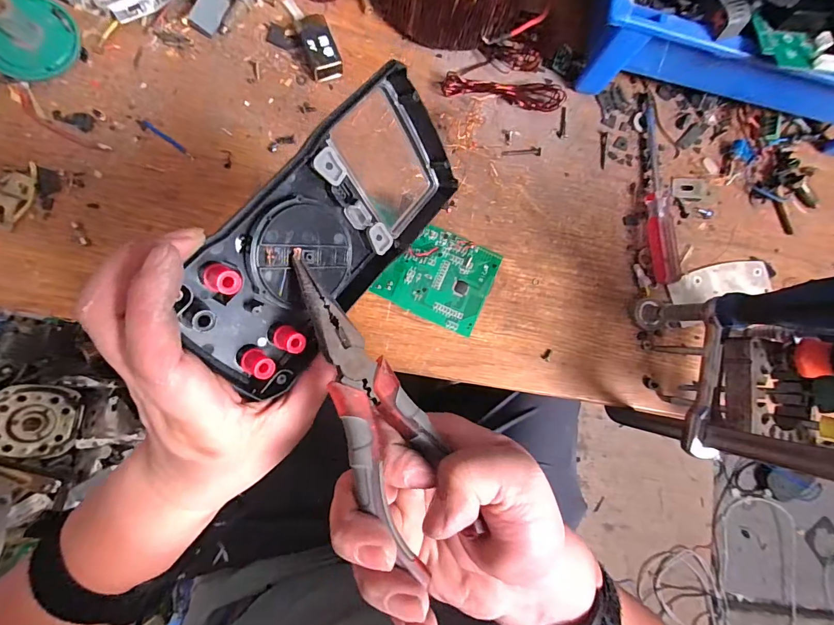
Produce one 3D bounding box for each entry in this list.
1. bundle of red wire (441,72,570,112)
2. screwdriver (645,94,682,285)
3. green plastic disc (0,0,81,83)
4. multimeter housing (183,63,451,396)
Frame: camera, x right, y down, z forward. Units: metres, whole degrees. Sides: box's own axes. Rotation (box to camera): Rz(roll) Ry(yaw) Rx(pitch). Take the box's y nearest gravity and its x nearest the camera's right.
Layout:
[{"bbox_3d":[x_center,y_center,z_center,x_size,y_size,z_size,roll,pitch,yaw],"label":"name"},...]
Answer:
[{"bbox_3d":[0.076,-0.192,0.356,0.105,0.012,0.019,6,86,-6],"label":"bundle of red wire"},{"bbox_3d":[0.215,-0.112,0.363,0.022,0.019,0.171,1,87,-7],"label":"screwdriver"},{"bbox_3d":[-0.297,-0.212,0.306,0.064,0.031,0.068,45,82,-1],"label":"green plastic disc"},{"bbox_3d":[-0.040,-0.042,0.217,0.181,0.025,0.081,-54,132,-17],"label":"multimeter housing"}]

